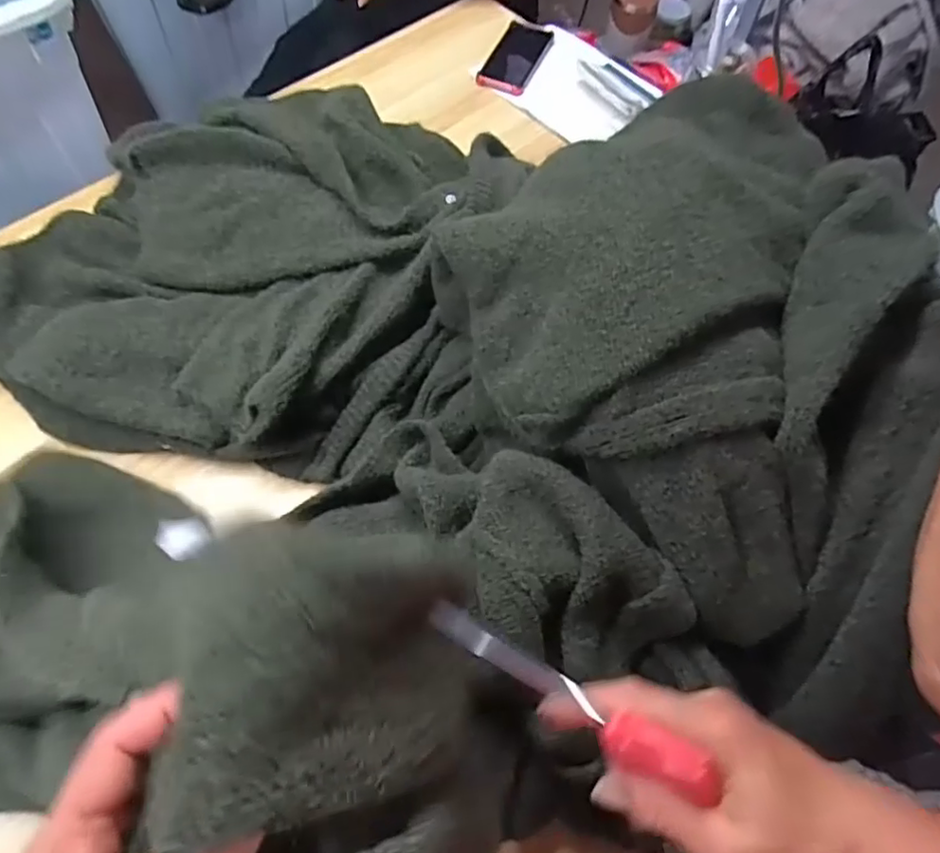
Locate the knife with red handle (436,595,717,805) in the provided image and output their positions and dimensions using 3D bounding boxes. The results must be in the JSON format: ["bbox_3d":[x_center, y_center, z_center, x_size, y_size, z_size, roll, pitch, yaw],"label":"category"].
[{"bbox_3d":[0.048,0.125,0.272,0.155,0.026,0.017,34,64,0],"label":"knife with red handle"}]

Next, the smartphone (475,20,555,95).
[{"bbox_3d":[0.077,-0.603,0.992,0.082,0.014,0.176,21,62,8],"label":"smartphone"}]

